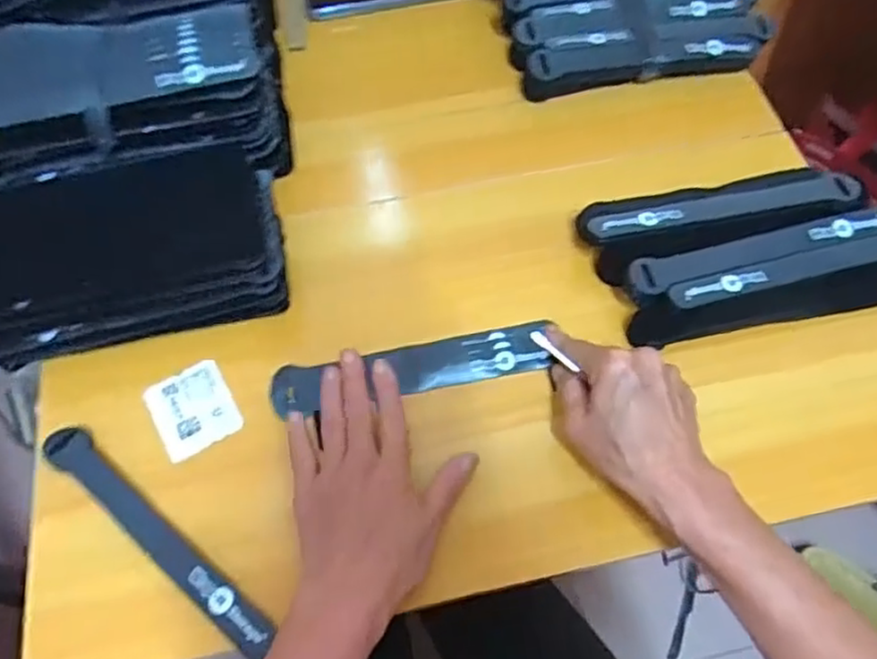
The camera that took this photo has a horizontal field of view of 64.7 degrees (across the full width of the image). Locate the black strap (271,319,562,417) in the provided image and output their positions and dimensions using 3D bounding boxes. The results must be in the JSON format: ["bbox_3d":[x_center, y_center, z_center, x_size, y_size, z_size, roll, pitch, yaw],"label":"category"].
[{"bbox_3d":[-0.019,0.026,0.471,0.185,0.006,0.038,-10,60,-3],"label":"black strap"}]

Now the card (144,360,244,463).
[{"bbox_3d":[-0.164,0.054,0.464,0.051,0.004,0.059,-28,66,-15],"label":"card"}]

